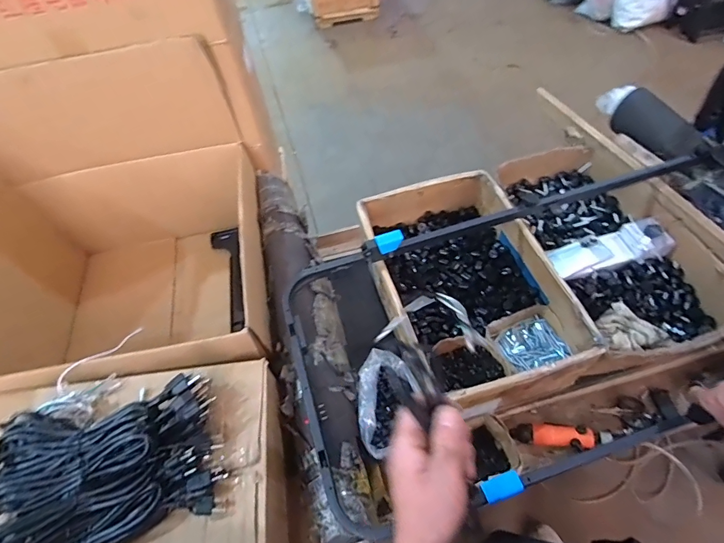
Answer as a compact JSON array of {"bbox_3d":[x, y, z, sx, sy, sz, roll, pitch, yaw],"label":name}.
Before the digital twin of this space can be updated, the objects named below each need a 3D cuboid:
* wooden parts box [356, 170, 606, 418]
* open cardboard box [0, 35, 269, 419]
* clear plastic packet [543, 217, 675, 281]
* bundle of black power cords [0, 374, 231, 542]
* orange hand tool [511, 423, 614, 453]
[{"bbox_3d":[0.228,0.029,0.933,0.358,0.140,0.526,-15,56,-5],"label":"wooden parts box"},{"bbox_3d":[-0.538,-0.062,0.872,0.598,0.529,0.613,-12,56,-3],"label":"open cardboard box"},{"bbox_3d":[0.579,-0.055,0.984,0.278,0.061,0.098,-13,56,-4],"label":"clear plastic packet"},{"bbox_3d":[-0.383,0.311,0.604,0.344,0.060,0.286,-19,56,-7],"label":"bundle of black power cords"},{"bbox_3d":[0.403,0.336,0.842,0.181,0.031,0.044,-3,54,20],"label":"orange hand tool"}]

